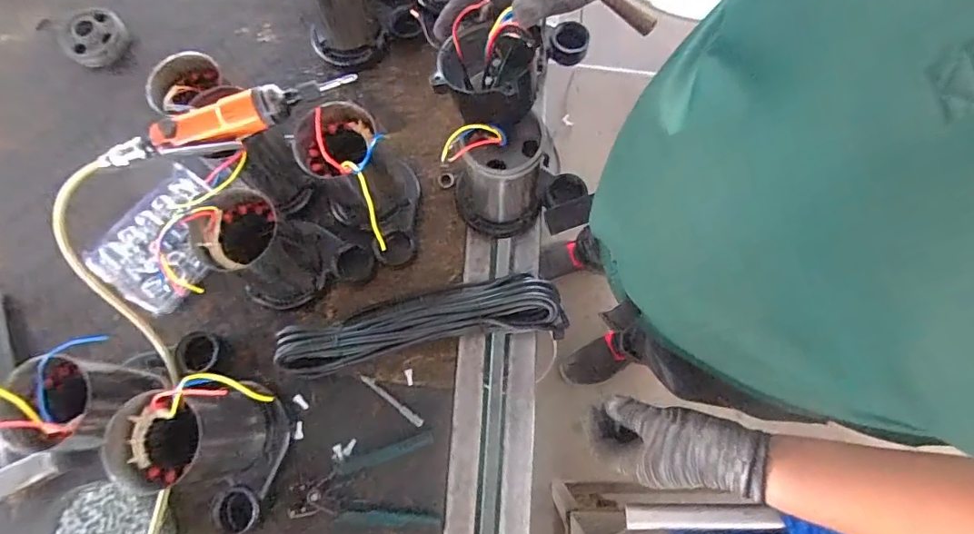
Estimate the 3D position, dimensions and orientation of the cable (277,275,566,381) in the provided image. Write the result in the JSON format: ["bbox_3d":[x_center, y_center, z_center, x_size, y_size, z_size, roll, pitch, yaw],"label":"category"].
[{"bbox_3d":[-0.082,0.072,0.647,0.352,0.055,0.083,-9,75,-1],"label":"cable"}]

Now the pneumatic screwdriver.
[{"bbox_3d":[-0.274,-0.155,0.538,0.269,0.035,0.046,-15,75,-3],"label":"pneumatic screwdriver"}]

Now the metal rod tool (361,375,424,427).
[{"bbox_3d":[-0.121,0.167,0.639,0.099,0.010,0.011,36,78,10],"label":"metal rod tool"}]

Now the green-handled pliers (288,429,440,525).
[{"bbox_3d":[-0.149,0.260,0.606,0.173,0.010,0.102,-5,75,0],"label":"green-handled pliers"}]

